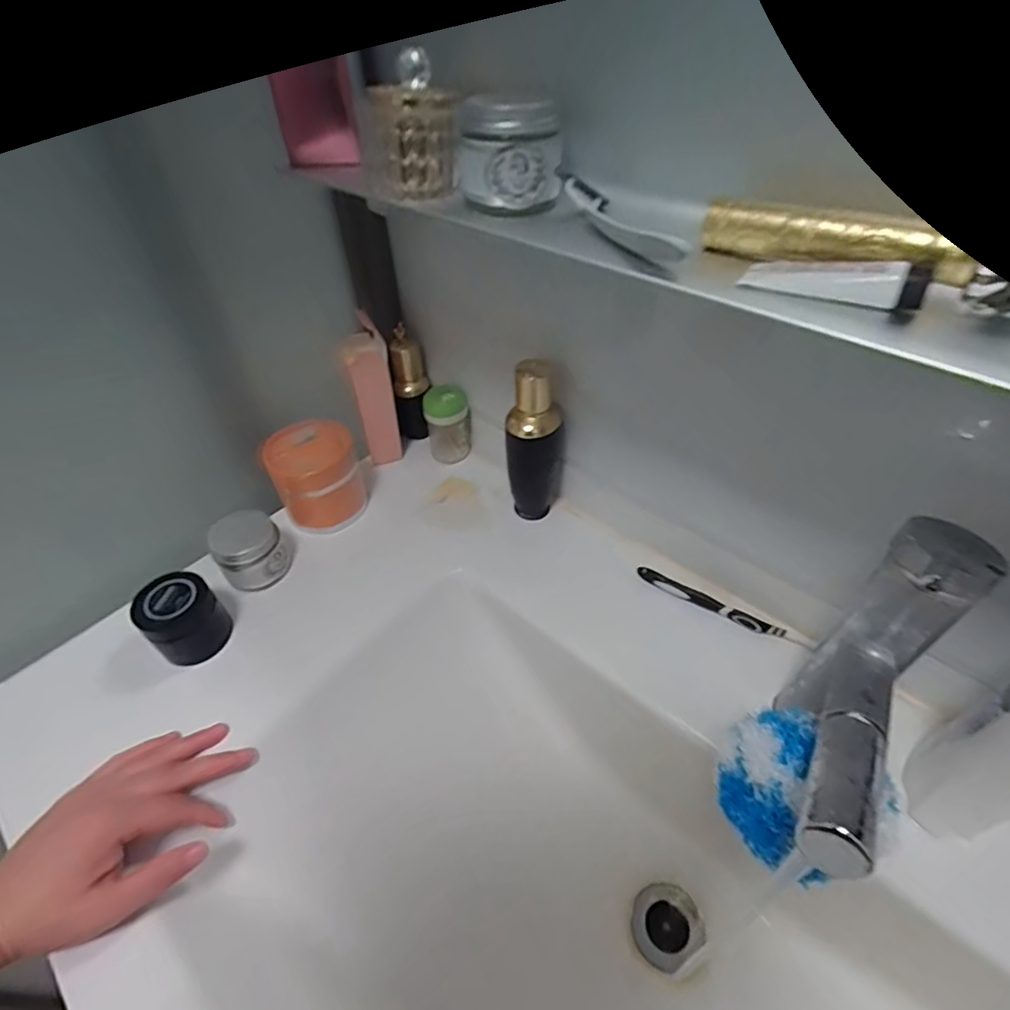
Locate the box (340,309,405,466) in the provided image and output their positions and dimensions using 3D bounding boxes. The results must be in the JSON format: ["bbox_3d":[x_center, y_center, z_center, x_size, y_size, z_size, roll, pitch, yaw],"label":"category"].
[{"bbox_3d":[-0.145,-0.126,0.611,0.042,0.166,0.046,-14,46,-11],"label":"box"}]

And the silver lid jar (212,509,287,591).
[{"bbox_3d":[-0.241,0.041,0.522,0.057,0.056,0.055,-2,45,2],"label":"silver lid jar"}]

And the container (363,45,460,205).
[{"bbox_3d":[-0.061,-0.235,0.348,0.053,0.071,0.046,-16,47,-12],"label":"container"}]

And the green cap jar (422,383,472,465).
[{"bbox_3d":[-0.065,-0.096,0.631,0.050,0.092,0.056,-6,45,-3],"label":"green cap jar"}]

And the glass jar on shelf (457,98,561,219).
[{"bbox_3d":[0.002,-0.210,0.331,0.060,0.053,0.053,-3,45,1],"label":"glass jar on shelf"}]

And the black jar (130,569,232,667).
[{"bbox_3d":[-0.270,0.097,0.467,0.044,0.071,0.056,33,55,30],"label":"black jar"}]

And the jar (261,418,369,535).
[{"bbox_3d":[-0.193,-0.029,0.556,0.084,0.088,0.072,15,48,18],"label":"jar"}]

